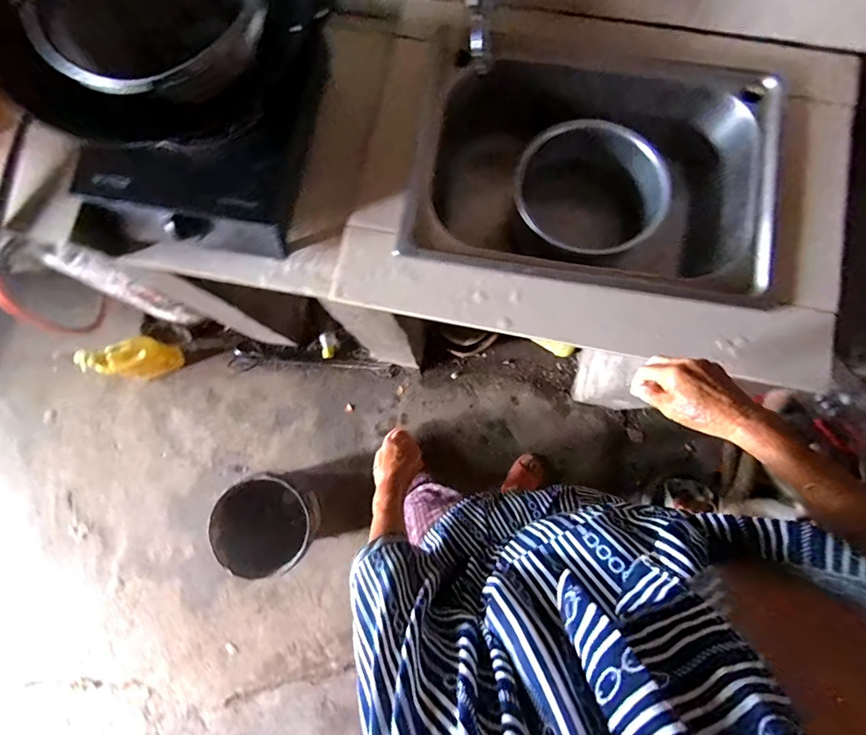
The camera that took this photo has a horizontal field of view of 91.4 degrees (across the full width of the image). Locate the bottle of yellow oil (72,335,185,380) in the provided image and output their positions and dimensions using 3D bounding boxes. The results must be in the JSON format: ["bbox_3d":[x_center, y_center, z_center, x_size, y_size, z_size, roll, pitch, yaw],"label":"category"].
[{"bbox_3d":[-0.844,-0.026,1.200,0.154,0.254,0.086,-16,81,0],"label":"bottle of yellow oil"}]

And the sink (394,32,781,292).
[{"bbox_3d":[0.238,-0.322,0.678,0.525,0.167,0.418,9,82,4],"label":"sink"}]

